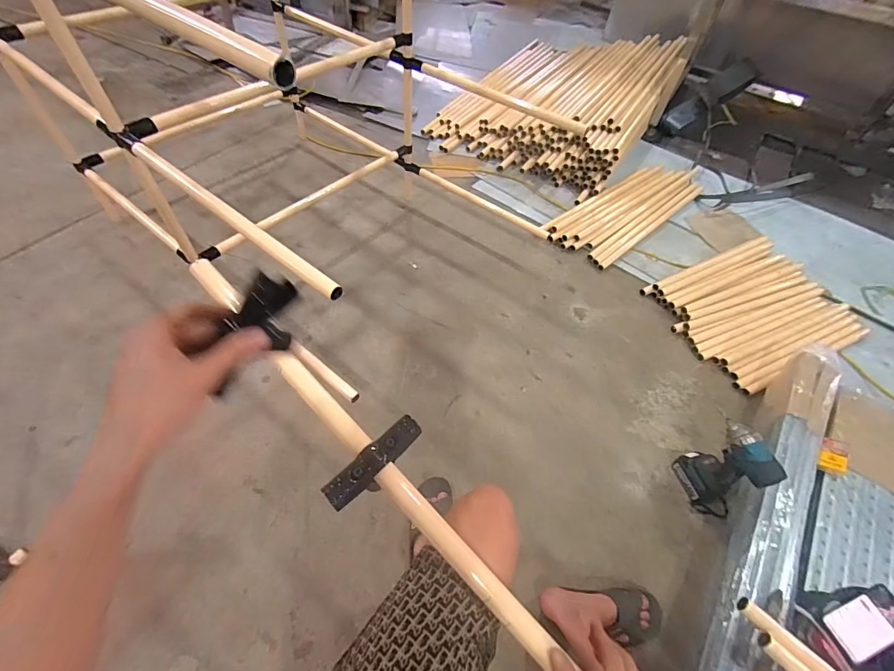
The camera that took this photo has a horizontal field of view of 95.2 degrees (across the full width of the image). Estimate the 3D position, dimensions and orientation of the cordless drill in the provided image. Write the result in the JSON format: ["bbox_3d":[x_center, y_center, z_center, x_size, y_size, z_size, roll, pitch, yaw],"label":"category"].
[{"bbox_3d":[0.640,0.315,0.955,0.073,0.252,0.168,-6,55,-10],"label":"cordless drill"}]

